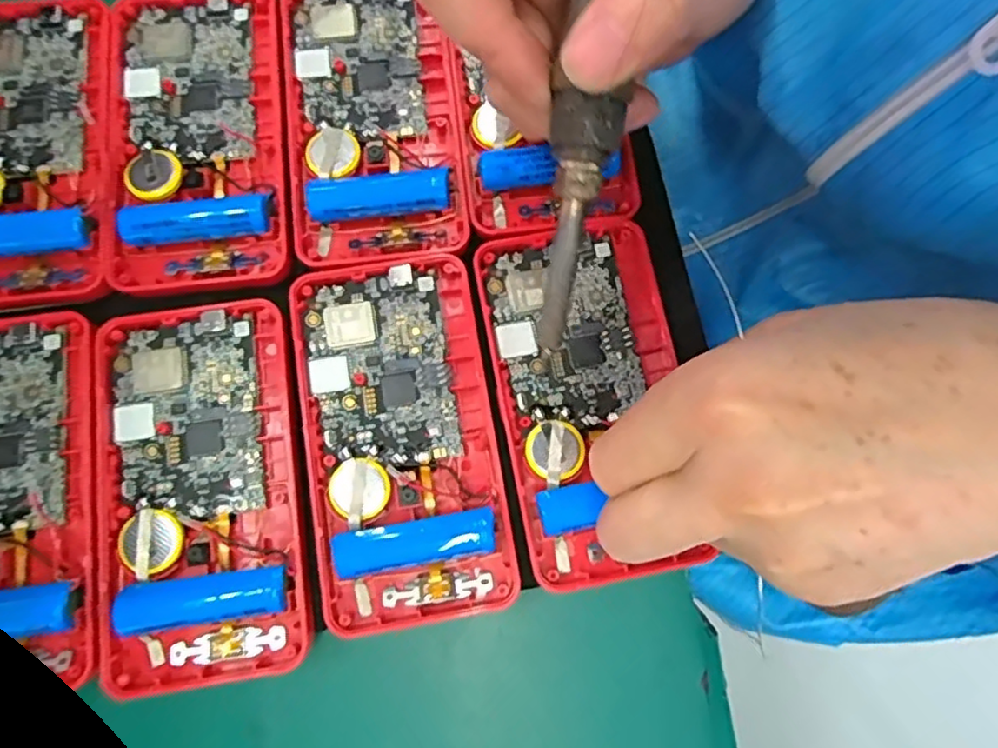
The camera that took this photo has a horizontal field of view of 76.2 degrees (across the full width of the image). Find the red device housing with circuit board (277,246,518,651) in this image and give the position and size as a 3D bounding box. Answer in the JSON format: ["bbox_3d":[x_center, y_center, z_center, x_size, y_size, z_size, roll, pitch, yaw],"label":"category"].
[{"bbox_3d":[-0.033,0.021,0.213,0.067,0.012,0.120,-11,79,-3],"label":"red device housing with circuit board"}]

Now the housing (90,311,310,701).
[{"bbox_3d":[-0.098,0.037,0.208,0.062,0.012,0.119,-9,78,-2],"label":"housing"}]

